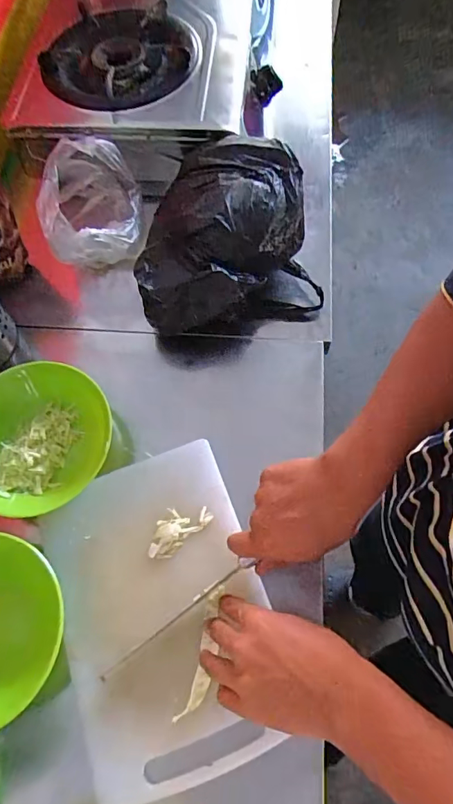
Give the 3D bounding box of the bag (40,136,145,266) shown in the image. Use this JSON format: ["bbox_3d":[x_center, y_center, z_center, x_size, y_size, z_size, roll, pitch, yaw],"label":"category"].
[{"bbox_3d":[-0.172,-0.245,0.599,0.119,0.094,0.138,-11,67,-3],"label":"bag"}]

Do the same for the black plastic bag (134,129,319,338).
[{"bbox_3d":[-0.008,-0.199,0.585,0.214,0.122,0.223,-15,67,-4],"label":"black plastic bag"}]

